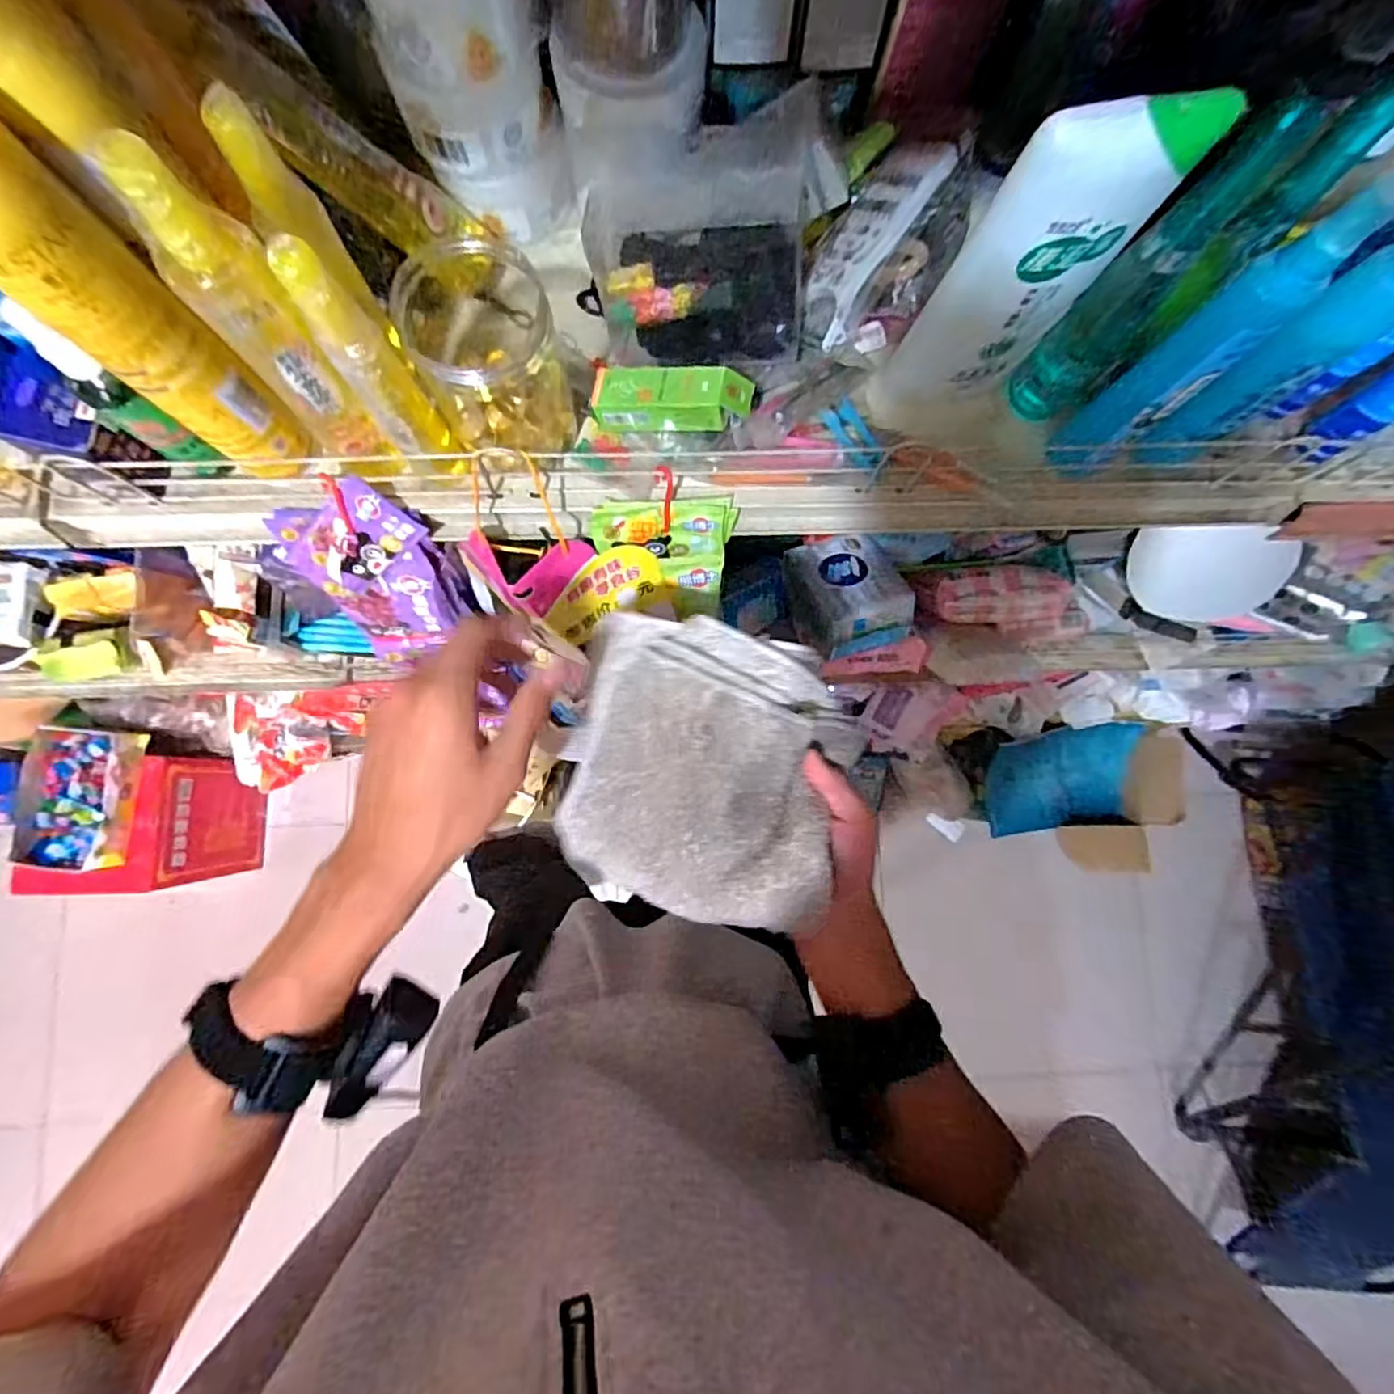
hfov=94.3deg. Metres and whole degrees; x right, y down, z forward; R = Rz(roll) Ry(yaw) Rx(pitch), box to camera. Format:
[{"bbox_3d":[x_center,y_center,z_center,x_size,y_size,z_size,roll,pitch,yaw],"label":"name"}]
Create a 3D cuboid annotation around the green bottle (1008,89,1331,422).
[{"bbox_3d":[0.261,-0.239,0.382,0.044,0.195,0.047,-41,86,-6],"label":"green bottle"}]

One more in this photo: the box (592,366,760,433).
[{"bbox_3d":[-0.017,-0.199,0.430,0.105,0.024,0.039,4,82,11],"label":"box"}]

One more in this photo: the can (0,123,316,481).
[{"bbox_3d":[-0.287,-0.187,0.328,0.049,0.229,0.054,36,83,3],"label":"can"}]

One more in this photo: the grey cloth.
[{"bbox_3d":[0.006,0.044,0.408,0.171,0.045,0.174,14,82,0],"label":"grey cloth"}]

